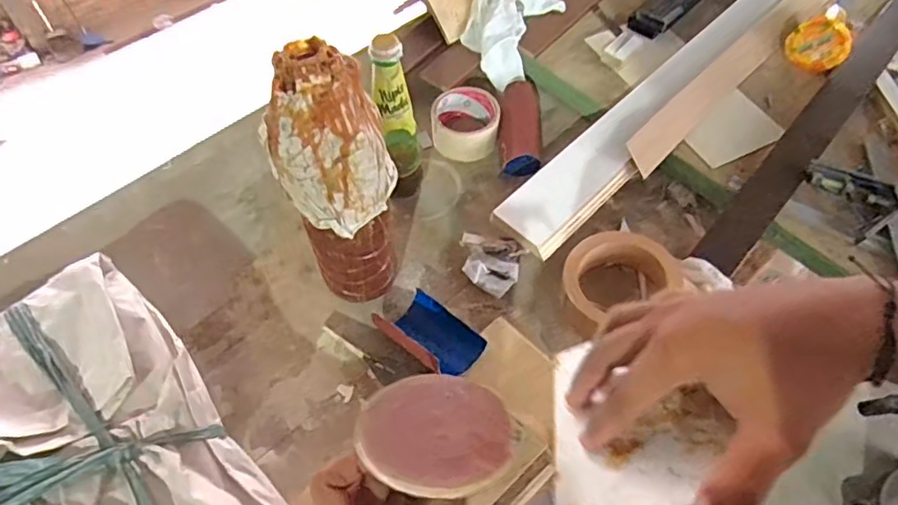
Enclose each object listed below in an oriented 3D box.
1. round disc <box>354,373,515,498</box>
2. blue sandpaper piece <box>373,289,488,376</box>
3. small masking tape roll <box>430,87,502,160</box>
[{"bbox_3d":[-0.006,0.095,0.319,0.084,0.005,0.082,5,28,-3],"label":"round disc"},{"bbox_3d":[-0.018,0.082,0.599,0.100,0.047,0.061,31,69,35],"label":"blue sandpaper piece"},{"bbox_3d":[0.021,-0.169,0.769,0.091,0.039,0.094,0,58,0],"label":"small masking tape roll"}]

